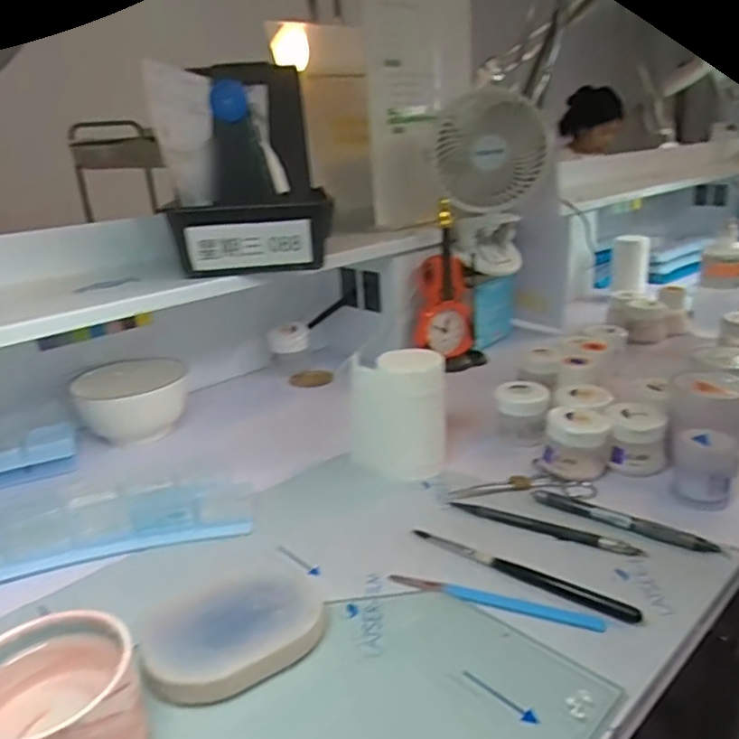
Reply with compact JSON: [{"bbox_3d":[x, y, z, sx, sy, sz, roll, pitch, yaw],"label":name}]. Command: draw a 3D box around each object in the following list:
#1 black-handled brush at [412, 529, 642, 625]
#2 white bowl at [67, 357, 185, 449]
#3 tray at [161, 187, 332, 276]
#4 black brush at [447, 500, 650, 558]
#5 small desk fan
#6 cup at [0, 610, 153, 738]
[{"bbox_3d":[0.098,0.136,0.435,0.163,0.007,0.013,12,25,37],"label":"black-handled brush"},{"bbox_3d":[-0.253,0.032,0.688,0.108,0.056,0.108,-9,20,-16],"label":"white bowl"},{"bbox_3d":[-0.110,-0.127,0.610,0.144,0.067,0.043,-5,21,-4],"label":"tray"},{"bbox_3d":[0.129,0.120,0.483,0.143,0.006,0.015,8,22,29],"label":"black brush"},{"bbox_3d":[0.151,-0.235,0.813,0.103,0.207,0.119,-22,27,-40],"label":"small desk fan"},{"bbox_3d":[-0.149,0.168,0.305,0.080,0.061,0.084,-3,19,1],"label":"cup"}]

